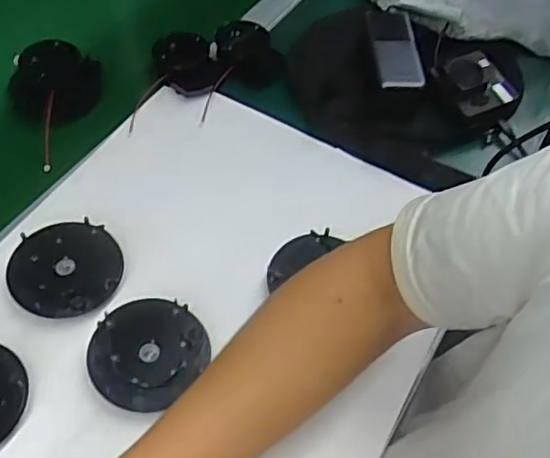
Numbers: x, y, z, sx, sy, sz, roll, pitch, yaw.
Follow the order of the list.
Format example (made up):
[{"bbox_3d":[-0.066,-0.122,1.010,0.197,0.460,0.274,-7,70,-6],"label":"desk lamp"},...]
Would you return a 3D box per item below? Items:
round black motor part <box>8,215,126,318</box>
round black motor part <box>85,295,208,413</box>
[{"bbox_3d":[-0.181,0.032,0.557,0.091,0.008,0.091,2,53,-3],"label":"round black motor part"},{"bbox_3d":[-0.105,0.097,0.520,0.084,0.011,0.091,2,53,-3],"label":"round black motor part"}]

